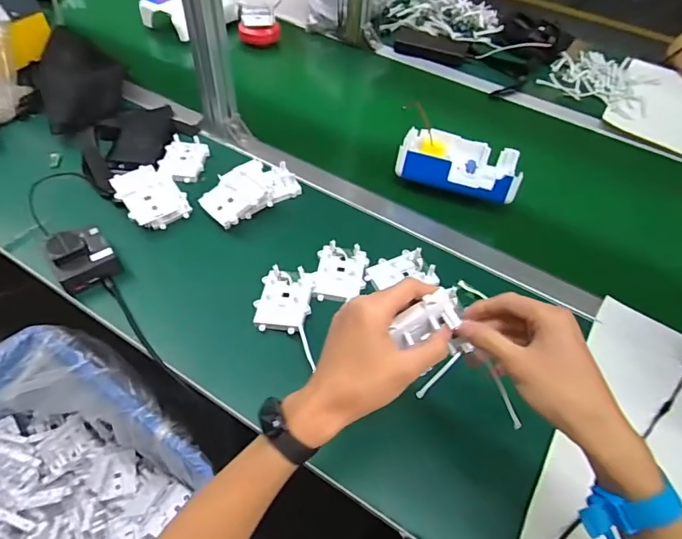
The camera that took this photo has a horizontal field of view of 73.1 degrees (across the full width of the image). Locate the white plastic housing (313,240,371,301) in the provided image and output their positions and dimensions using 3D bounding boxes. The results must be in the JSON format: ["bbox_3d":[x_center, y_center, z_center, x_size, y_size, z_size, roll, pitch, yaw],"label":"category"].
[{"bbox_3d":[0.001,0.004,0.614,0.067,0.021,0.080,7,52,2],"label":"white plastic housing"}]

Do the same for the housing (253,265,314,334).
[{"bbox_3d":[-0.072,0.037,0.581,0.065,0.021,0.085,12,52,5],"label":"housing"}]

